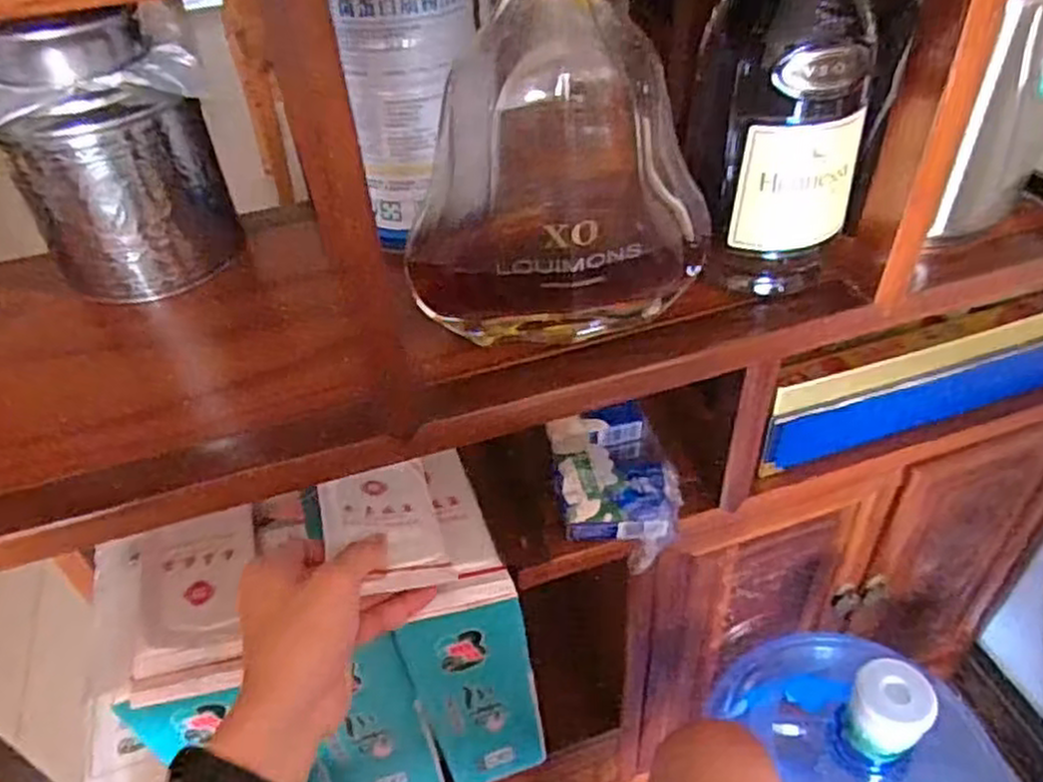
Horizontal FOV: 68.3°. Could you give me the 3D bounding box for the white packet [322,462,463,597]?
[{"bbox_3d":[-0.089,0.087,0.509,0.080,0.013,0.115,1,27,-20],"label":"white packet"}]

